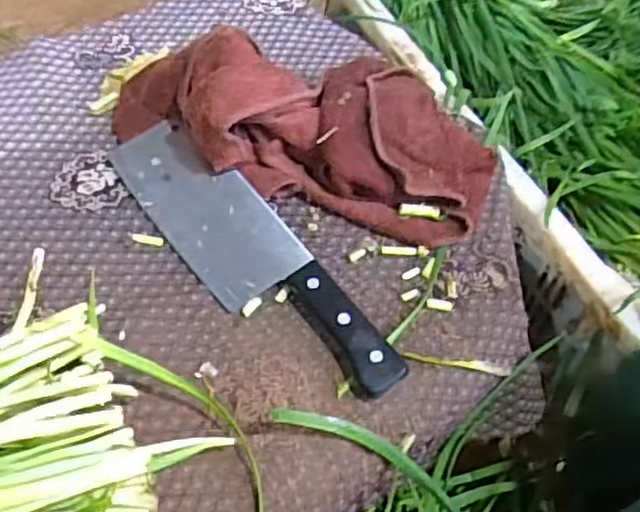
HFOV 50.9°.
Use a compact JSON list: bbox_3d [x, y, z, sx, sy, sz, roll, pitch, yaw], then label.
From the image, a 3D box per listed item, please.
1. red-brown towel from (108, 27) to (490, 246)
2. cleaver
[{"bbox_3d":[-0.011,-0.103,0.491,0.286,0.088,0.134,13,55,6],"label":"red-brown towel"},{"bbox_3d":[-0.051,-0.003,0.453,0.066,0.015,0.264,-36,63,-11],"label":"cleaver"}]

